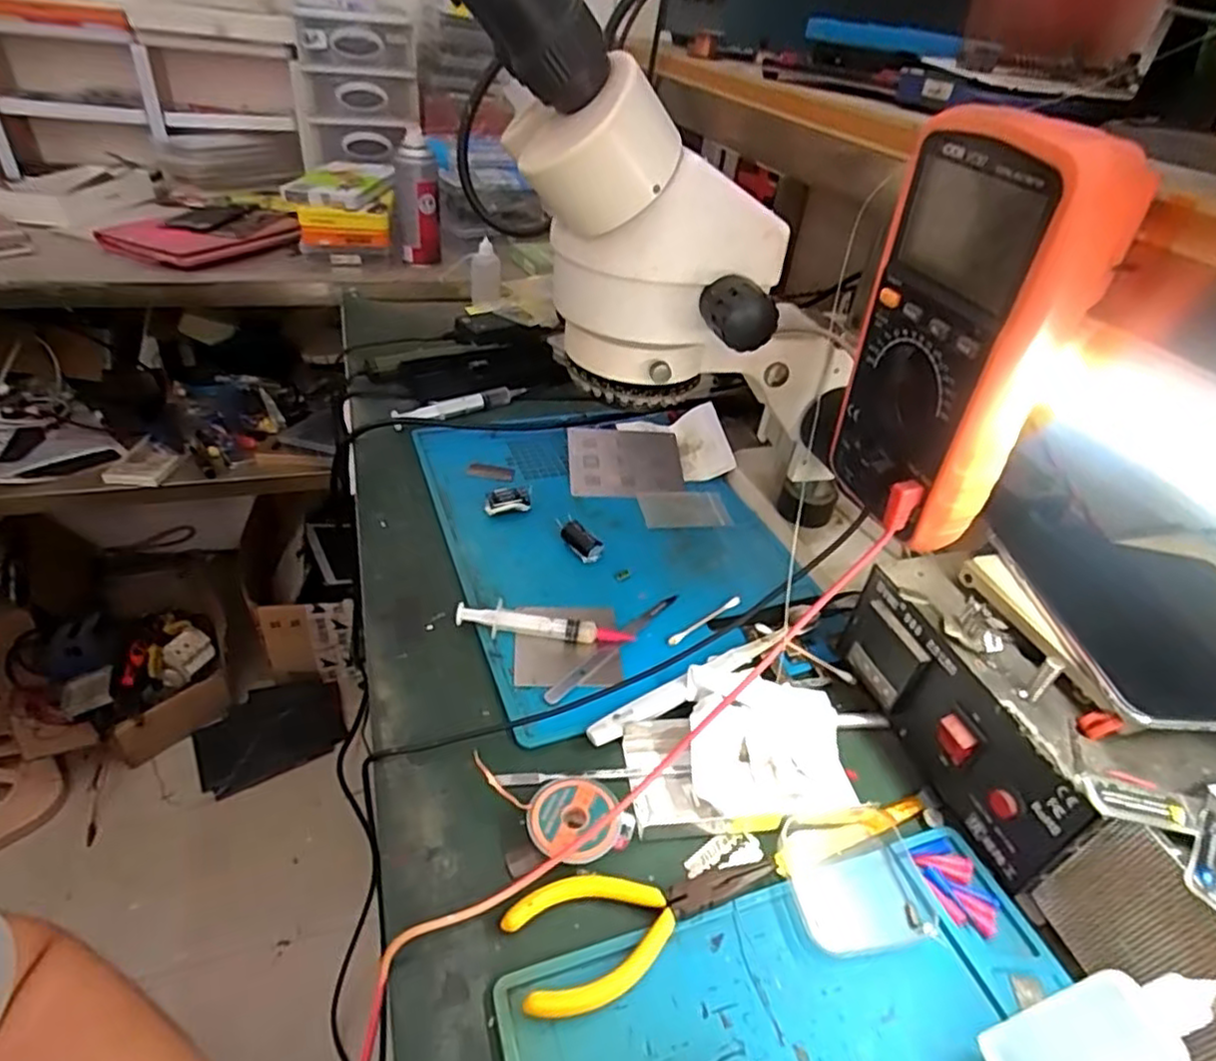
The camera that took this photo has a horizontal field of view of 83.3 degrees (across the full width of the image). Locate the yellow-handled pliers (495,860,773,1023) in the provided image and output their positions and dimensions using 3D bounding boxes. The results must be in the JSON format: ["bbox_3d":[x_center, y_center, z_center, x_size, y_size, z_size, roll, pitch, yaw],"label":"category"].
[{"bbox_3d":[0.019,0.173,0.311,0.126,0.012,0.052,-11,41,-20],"label":"yellow-handled pliers"}]

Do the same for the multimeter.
[{"bbox_3d":[0.156,-0.081,0.305,0.049,0.171,0.088,-5,38,-15],"label":"multimeter"}]

